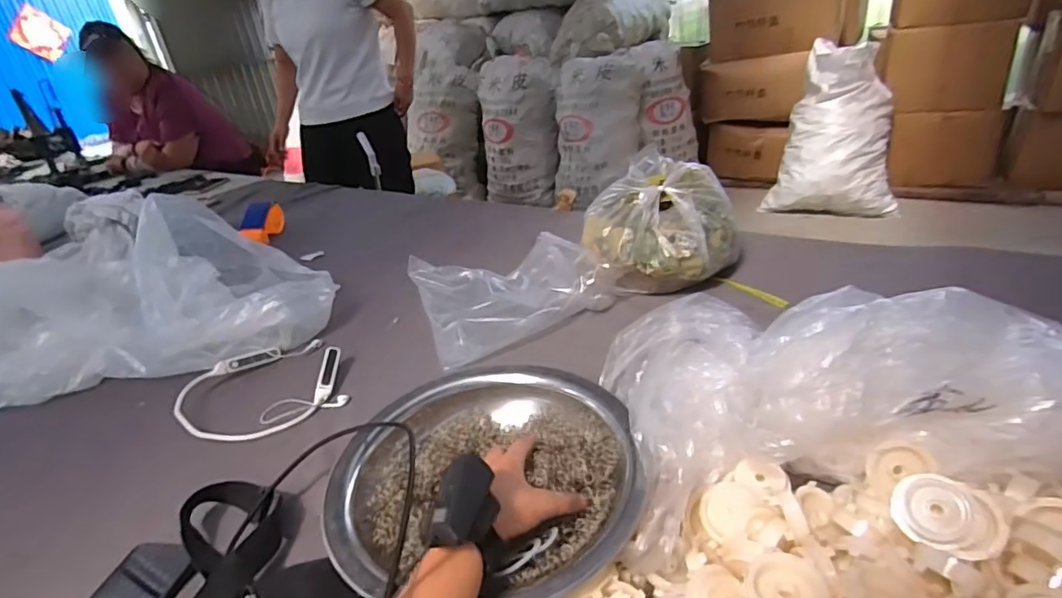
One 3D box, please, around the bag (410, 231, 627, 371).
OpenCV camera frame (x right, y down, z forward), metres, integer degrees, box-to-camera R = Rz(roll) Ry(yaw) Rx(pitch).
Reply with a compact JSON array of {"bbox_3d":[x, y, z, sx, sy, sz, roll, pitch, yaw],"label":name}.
[{"bbox_3d":[-0.030,-0.015,0.910,0.291,0.093,0.196,-16,29,-17],"label":"bag"}]

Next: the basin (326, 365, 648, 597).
[{"bbox_3d":[-0.045,0.166,0.546,0.287,0.058,0.290,-6,28,3],"label":"basin"}]

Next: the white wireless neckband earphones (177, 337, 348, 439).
[{"bbox_3d":[-0.379,0.115,0.781,0.214,0.028,0.181,-18,30,-20],"label":"white wireless neckband earphones"}]

